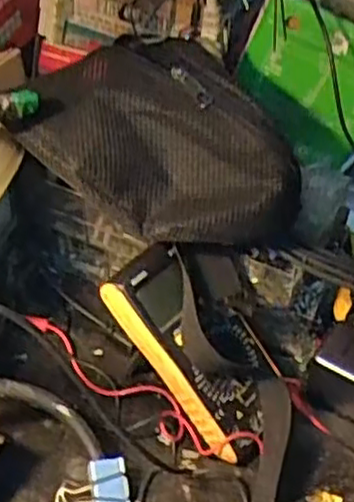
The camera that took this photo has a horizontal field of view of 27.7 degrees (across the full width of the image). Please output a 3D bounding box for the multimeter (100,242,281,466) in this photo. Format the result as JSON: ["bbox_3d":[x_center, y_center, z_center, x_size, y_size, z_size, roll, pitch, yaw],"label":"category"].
[{"bbox_3d":[0.027,0.072,0.555,0.096,0.027,0.175,-37,99,-21],"label":"multimeter"}]

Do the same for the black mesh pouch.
[{"bbox_3d":[-0.002,-0.078,0.524,0.191,0.086,0.131,15,45,11],"label":"black mesh pouch"}]

